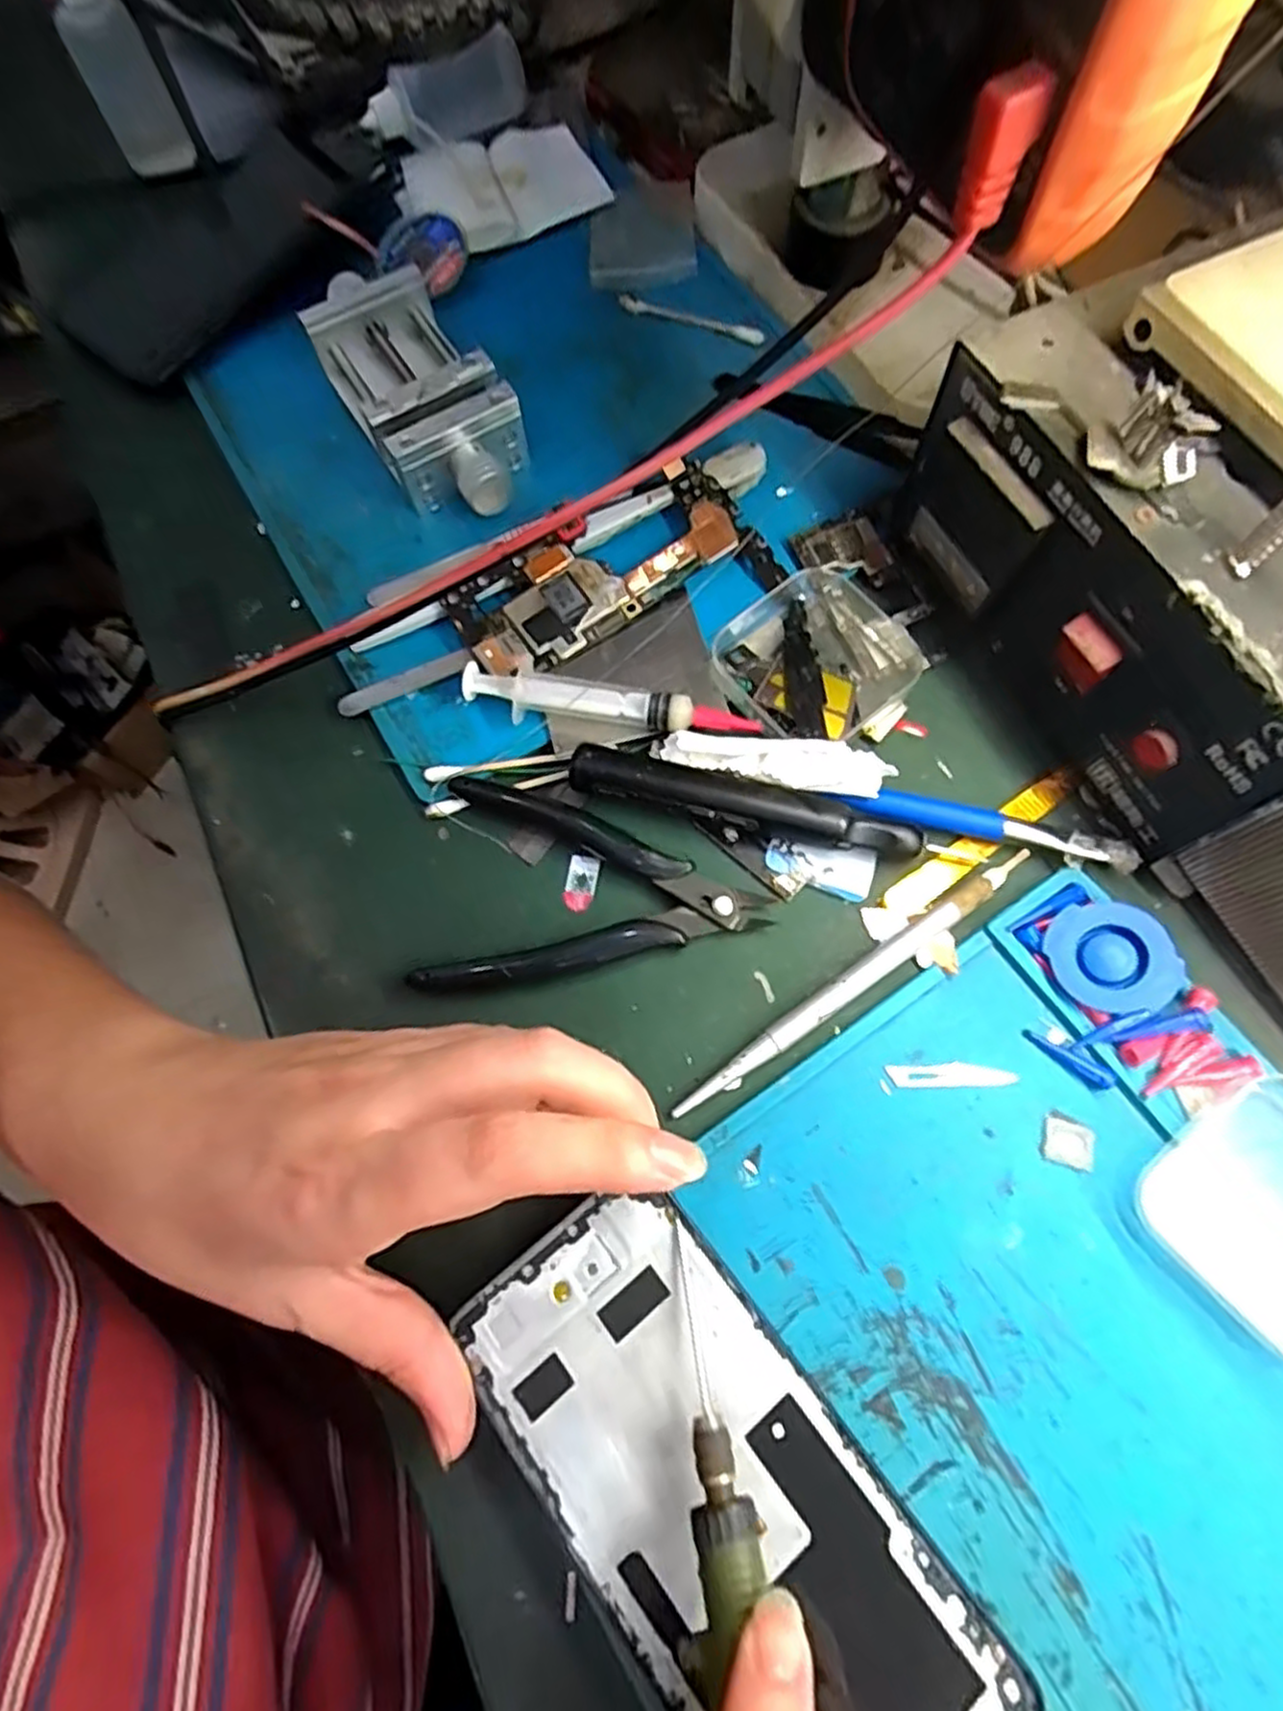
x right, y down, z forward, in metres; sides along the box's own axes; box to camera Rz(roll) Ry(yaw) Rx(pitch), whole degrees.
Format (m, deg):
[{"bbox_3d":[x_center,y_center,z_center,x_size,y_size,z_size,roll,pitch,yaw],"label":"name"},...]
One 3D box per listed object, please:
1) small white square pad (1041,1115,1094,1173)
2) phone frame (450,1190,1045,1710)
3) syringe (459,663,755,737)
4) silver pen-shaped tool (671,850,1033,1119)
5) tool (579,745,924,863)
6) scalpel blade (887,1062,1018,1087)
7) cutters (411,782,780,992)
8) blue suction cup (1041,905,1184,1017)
[{"bbox_3d":[0.131,0.088,0.231,0.015,0.004,0.013,16,71,9],"label":"small white square pad"},{"bbox_3d":[0.022,0.171,0.199,0.073,0.004,0.159,-38,73,-13],"label":"phone frame"},{"bbox_3d":[-0.013,-0.056,0.276,0.109,0.007,0.016,6,70,5],"label":"syringe"},{"bbox_3d":[0.071,0.041,0.248,0.143,0.010,0.009,-33,71,-9],"label":"silver pen-shaped tool"},{"bbox_3d":[0.036,-0.018,0.265,0.120,0.019,0.017,13,70,8],"label":"tool"},{"bbox_3d":[0.098,0.069,0.239,0.040,0.004,0.007,-2,69,2],"label":"scalpel blade"},{"bbox_3d":[-0.018,0.006,0.265,0.116,0.009,0.072,-4,69,1],"label":"cutters"},{"bbox_3d":[0.150,0.033,0.242,0.034,0.008,0.036,-28,72,16],"label":"blue suction cup"}]

